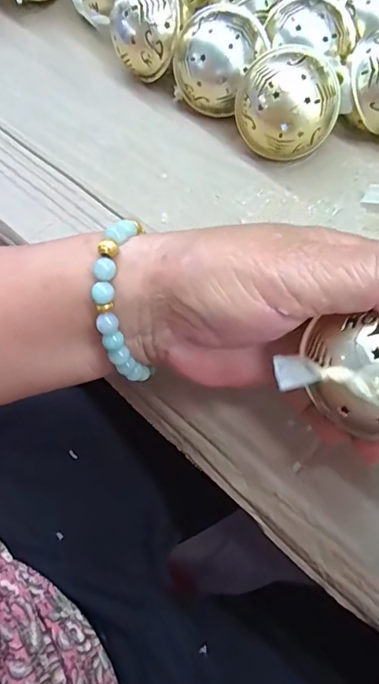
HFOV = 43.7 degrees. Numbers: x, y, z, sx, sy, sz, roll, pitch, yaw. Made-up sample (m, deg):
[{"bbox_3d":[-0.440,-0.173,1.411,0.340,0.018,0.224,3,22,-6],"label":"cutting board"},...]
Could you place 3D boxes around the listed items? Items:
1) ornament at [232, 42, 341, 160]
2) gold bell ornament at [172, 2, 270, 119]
[{"bbox_3d":[0.061,-0.143,0.294,0.064,0.056,0.050,14,67,5],"label":"ornament"},{"bbox_3d":[0.020,-0.182,0.312,0.055,0.055,0.050,-30,70,-13],"label":"gold bell ornament"}]

